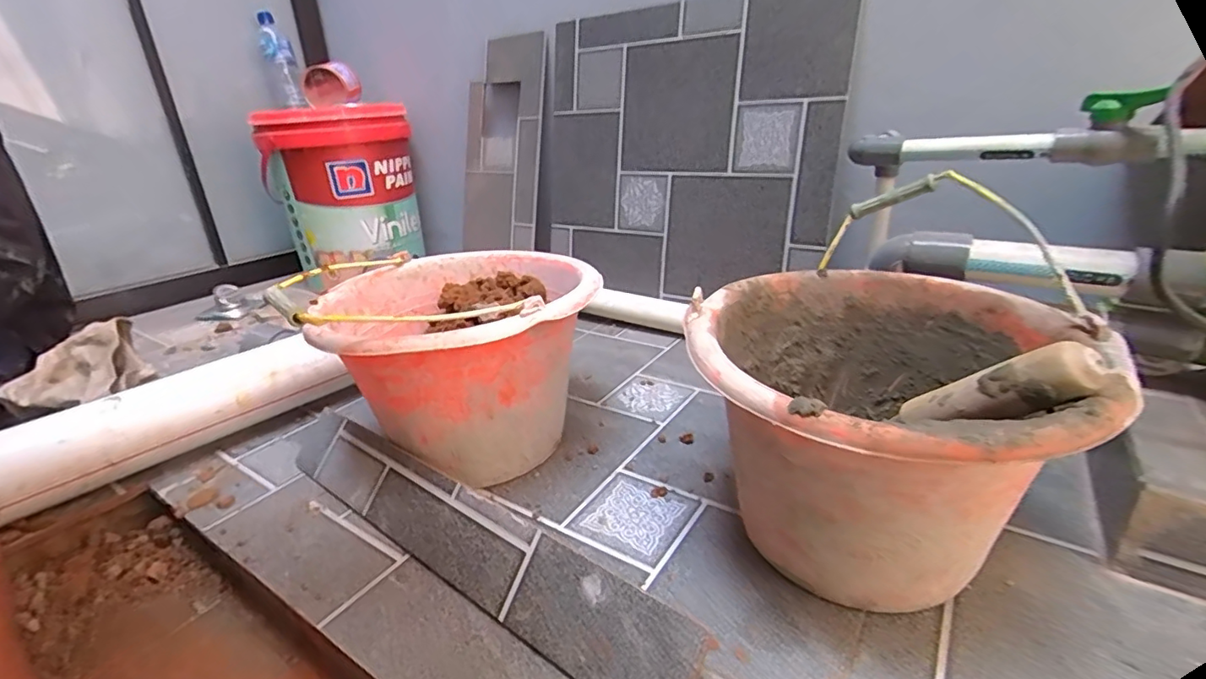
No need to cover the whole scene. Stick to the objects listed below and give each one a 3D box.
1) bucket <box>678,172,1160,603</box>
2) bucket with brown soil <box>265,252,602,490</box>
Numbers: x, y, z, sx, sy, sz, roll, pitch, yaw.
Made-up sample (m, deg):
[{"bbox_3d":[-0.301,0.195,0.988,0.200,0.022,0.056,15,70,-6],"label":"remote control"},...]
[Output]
[{"bbox_3d":[0.212,0.077,0.439,0.273,0.201,0.289,1,24,7],"label":"bucket"},{"bbox_3d":[-0.138,0.031,0.595,0.257,0.199,0.263,-2,24,1],"label":"bucket with brown soil"}]

